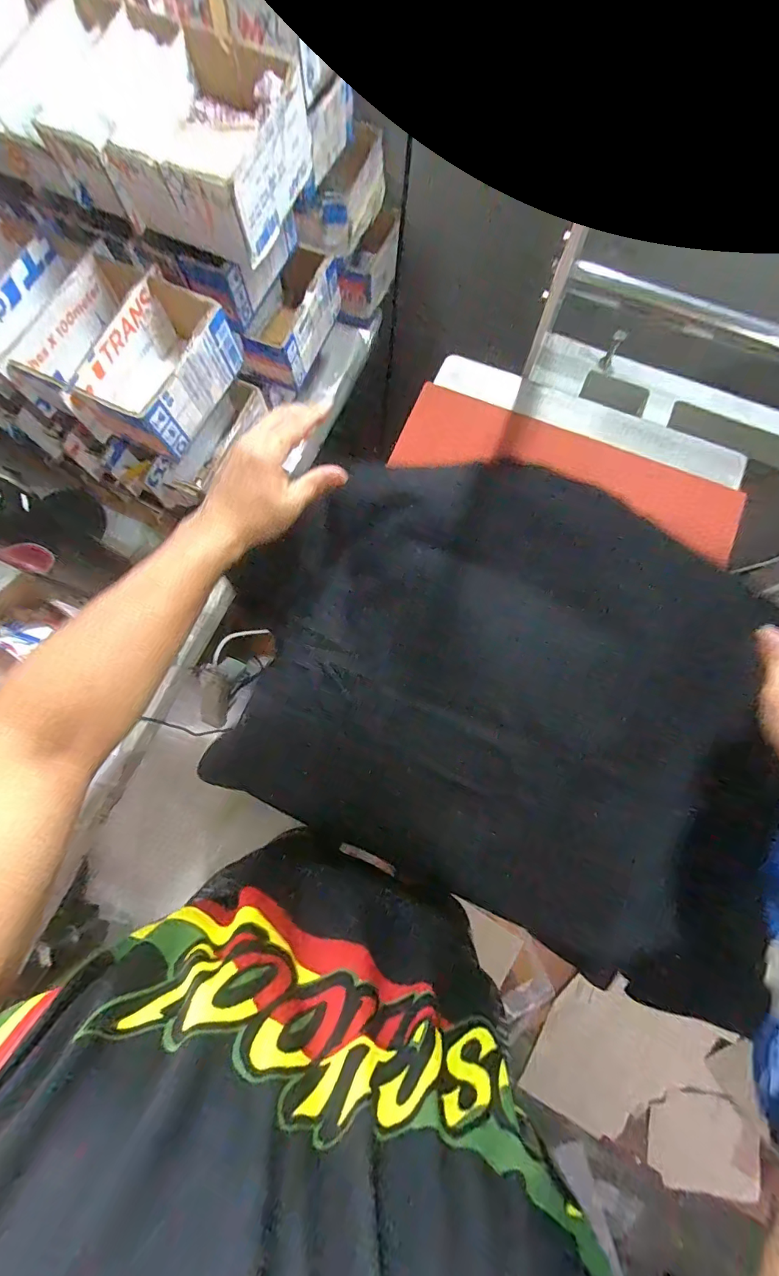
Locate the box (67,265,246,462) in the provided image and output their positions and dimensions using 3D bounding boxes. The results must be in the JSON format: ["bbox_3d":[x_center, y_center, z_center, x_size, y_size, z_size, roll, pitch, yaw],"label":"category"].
[{"bbox_3d":[-0.244,-0.290,0.482,0.099,0.081,0.158,24,79,6],"label":"box"}]

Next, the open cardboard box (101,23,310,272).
[{"bbox_3d":[-0.184,-0.488,0.445,0.159,0.074,0.170,24,79,6],"label":"open cardboard box"}]

